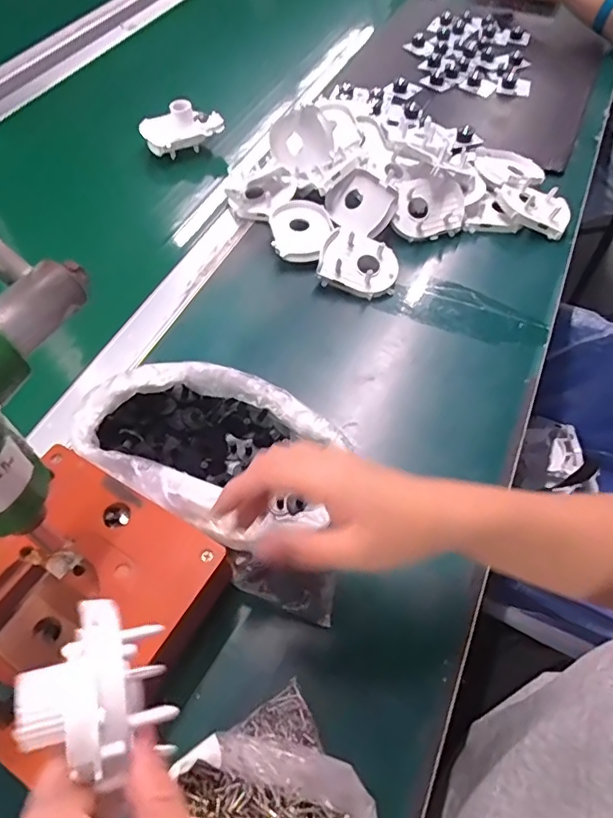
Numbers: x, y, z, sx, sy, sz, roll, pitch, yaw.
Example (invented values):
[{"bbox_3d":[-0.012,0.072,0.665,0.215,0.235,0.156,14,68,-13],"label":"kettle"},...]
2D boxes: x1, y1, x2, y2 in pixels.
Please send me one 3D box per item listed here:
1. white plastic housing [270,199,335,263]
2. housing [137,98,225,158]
[{"bbox_3d":[-0.006,-0.198,0.591,0.063,0.022,0.082,10,56,7],"label":"white plastic housing"},{"bbox_3d":[-0.161,-0.363,0.689,0.107,0.052,0.041,-10,58,-5],"label":"housing"}]

